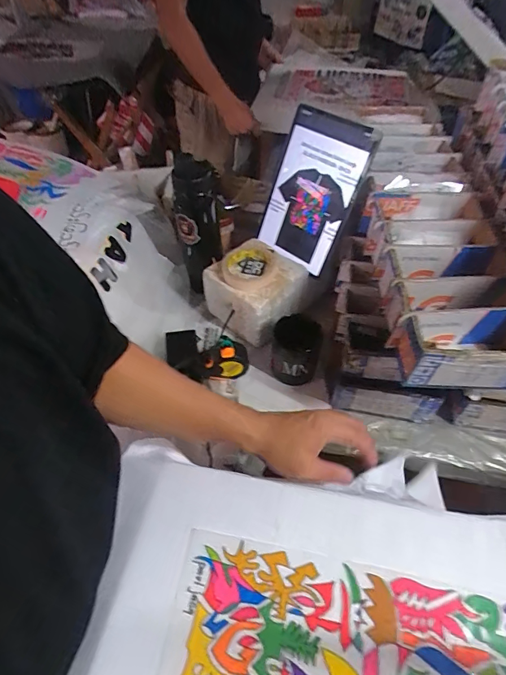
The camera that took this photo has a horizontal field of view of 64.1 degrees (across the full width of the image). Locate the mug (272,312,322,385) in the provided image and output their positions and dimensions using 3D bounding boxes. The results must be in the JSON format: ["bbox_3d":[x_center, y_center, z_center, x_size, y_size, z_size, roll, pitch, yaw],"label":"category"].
[{"bbox_3d":[0.072,0.026,0.686,0.085,0.091,0.101,5,51,4],"label":"mug"}]

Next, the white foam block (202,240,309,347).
[{"bbox_3d":[0.005,-0.087,0.755,0.155,0.116,0.141,34,59,25],"label":"white foam block"}]

